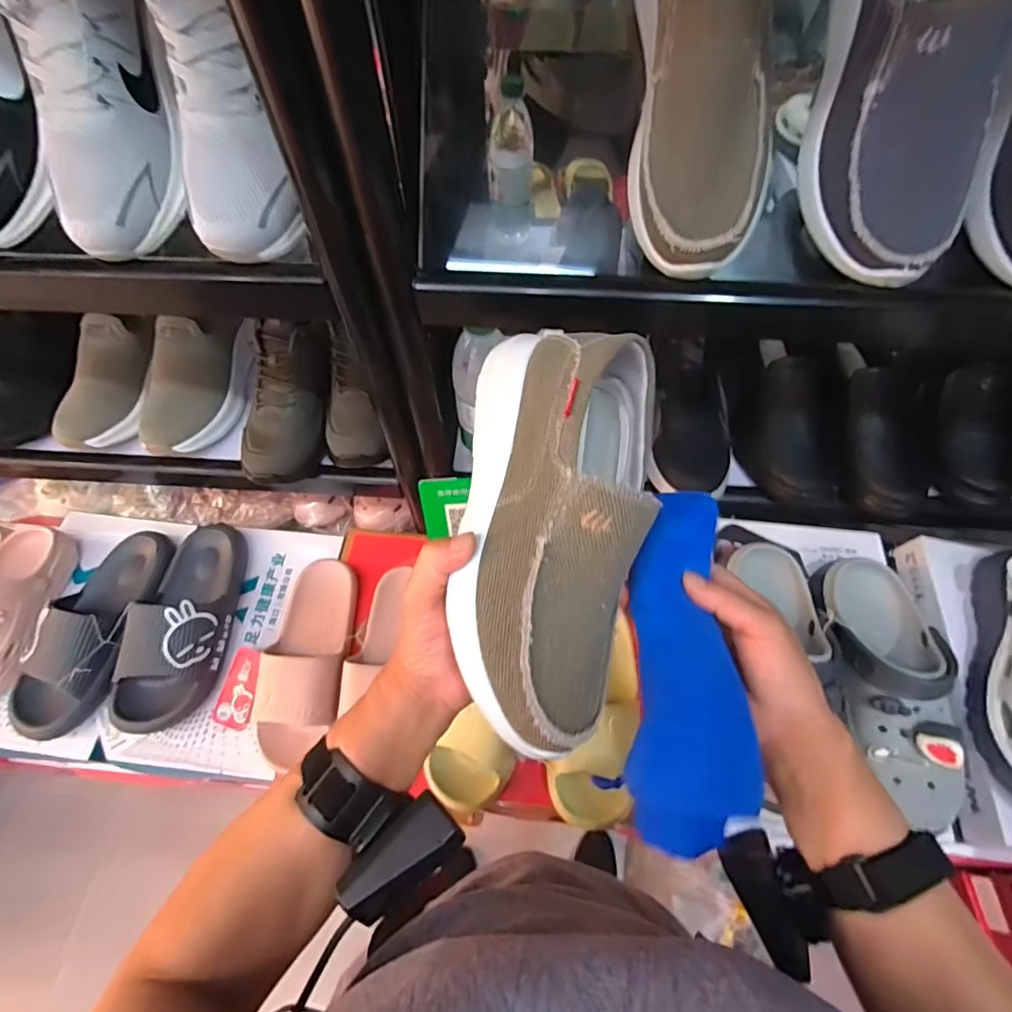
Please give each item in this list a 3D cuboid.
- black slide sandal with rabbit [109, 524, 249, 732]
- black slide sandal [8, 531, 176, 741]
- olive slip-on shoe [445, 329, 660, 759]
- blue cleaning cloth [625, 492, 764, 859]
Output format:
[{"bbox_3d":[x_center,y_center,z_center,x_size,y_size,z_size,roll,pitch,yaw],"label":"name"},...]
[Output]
[{"bbox_3d":[-0.405,0.135,0.656,0.102,0.074,0.256,0,60,1],"label":"black slide sandal with rabbit"},{"bbox_3d":[-0.506,0.145,0.649,0.113,0.078,0.254,6,60,4],"label":"black slide sandal"},{"bbox_3d":[0.027,0.012,0.320,0.111,0.073,0.243,7,76,5],"label":"olive slip-on shoe"},{"bbox_3d":[0.112,0.095,0.327,0.063,0.022,0.213,3,72,3],"label":"blue cleaning cloth"}]

